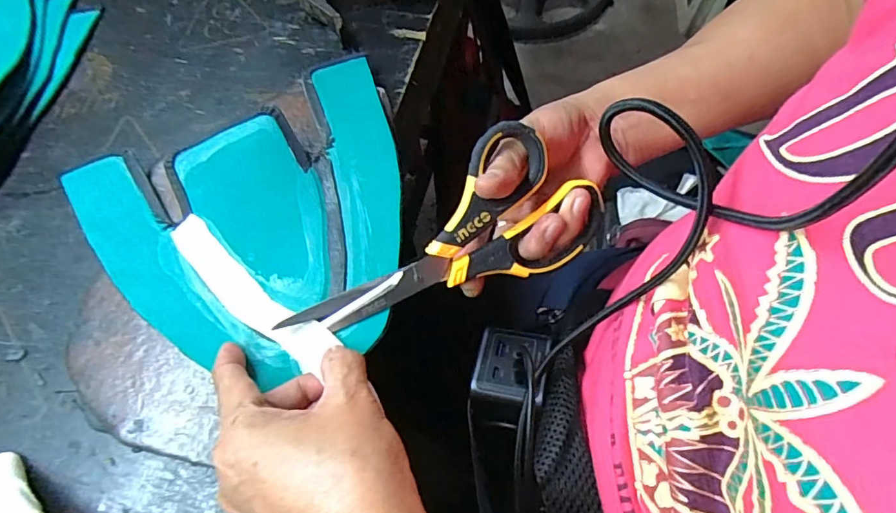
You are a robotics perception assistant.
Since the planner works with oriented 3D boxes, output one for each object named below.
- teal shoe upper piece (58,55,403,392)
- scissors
[{"bbox_3d":[-0.116,-0.027,0.321,0.210,0.023,0.203,-28,65,-12],"label":"teal shoe upper piece"},{"bbox_3d":[-0.004,-0.009,0.298,0.189,0.014,0.088,-26,108,-4],"label":"scissors"}]

